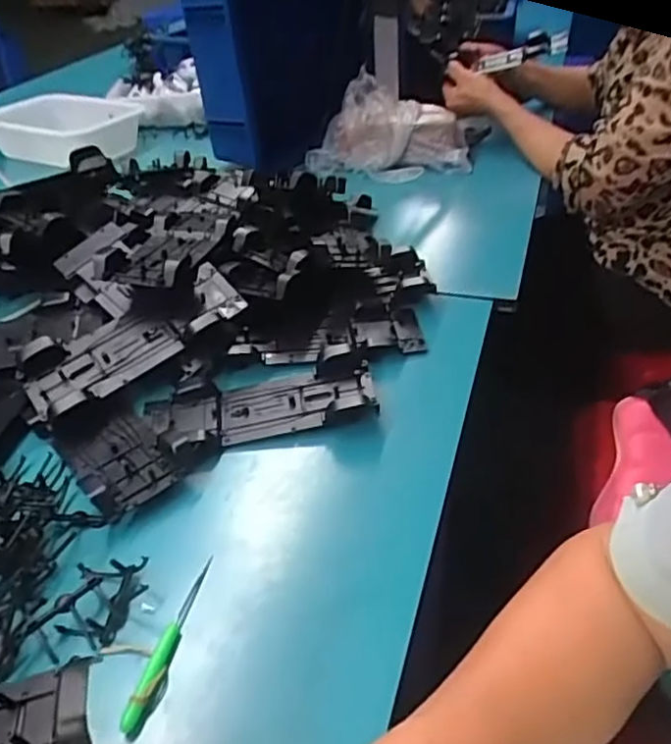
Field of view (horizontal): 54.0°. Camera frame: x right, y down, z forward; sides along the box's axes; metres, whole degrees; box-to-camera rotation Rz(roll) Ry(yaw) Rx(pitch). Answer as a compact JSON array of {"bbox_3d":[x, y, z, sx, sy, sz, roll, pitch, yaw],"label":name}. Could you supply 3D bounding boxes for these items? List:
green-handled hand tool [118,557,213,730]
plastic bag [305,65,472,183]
[{"bbox_3d":[-0.100,0.160,0.397,0.011,0.009,0.111,8,39,9],"label":"green-handled hand tool"},{"bbox_3d":[0.083,-0.362,0.981,0.238,0.106,0.149,4,38,9],"label":"plastic bag"}]

